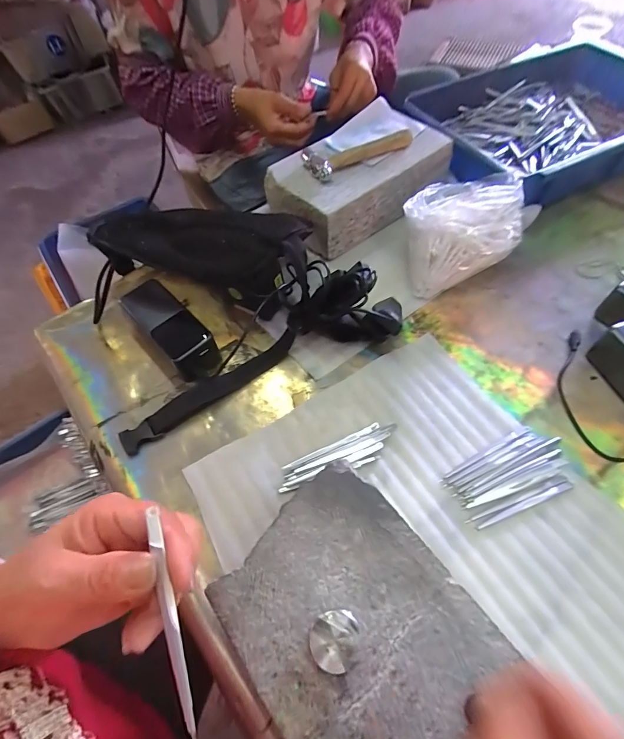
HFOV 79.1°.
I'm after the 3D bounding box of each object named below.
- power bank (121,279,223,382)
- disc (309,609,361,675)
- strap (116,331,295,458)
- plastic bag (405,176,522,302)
[{"bbox_3d":[-0.165,-0.046,0.450,0.051,0.048,0.140,-39,64,-19],"label":"power bank"},{"bbox_3d":[0.016,0.180,0.251,0.033,0.026,0.032,-1,58,2],"label":"disc"},{"bbox_3d":[-0.110,0.021,0.424,0.215,0.015,0.029,-34,62,-17],"label":"strap"},{"bbox_3d":[0.192,-0.181,0.491,0.143,0.096,0.133,-9,58,-3],"label":"plastic bag"}]

